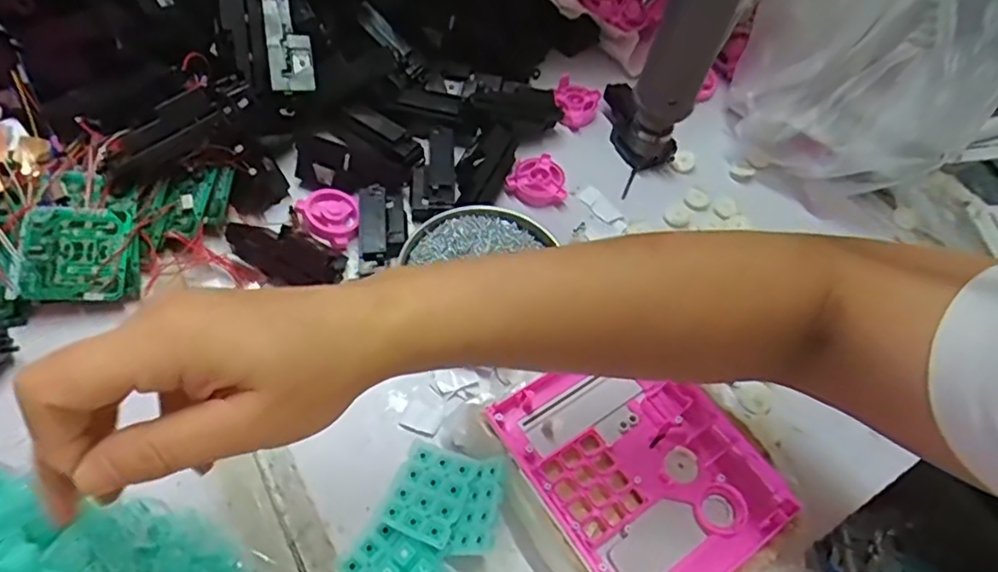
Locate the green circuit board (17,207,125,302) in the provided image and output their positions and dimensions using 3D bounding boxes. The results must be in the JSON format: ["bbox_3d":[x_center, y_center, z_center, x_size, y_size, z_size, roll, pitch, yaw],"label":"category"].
[{"bbox_3d":[-0.318,-0.024,0.458,0.067,0.005,0.072,-2,73,-17],"label":"green circuit board"}]

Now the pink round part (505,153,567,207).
[{"bbox_3d":[0.040,-0.098,0.571,0.052,0.015,0.049,2,57,-4],"label":"pink round part"}]

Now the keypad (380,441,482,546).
[{"bbox_3d":[-0.045,0.132,0.398,0.050,0.007,0.060,14,53,19],"label":"keypad"}]

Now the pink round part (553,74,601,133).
[{"bbox_3d":[0.079,-0.189,0.631,0.045,0.025,0.051,13,57,3],"label":"pink round part"}]

